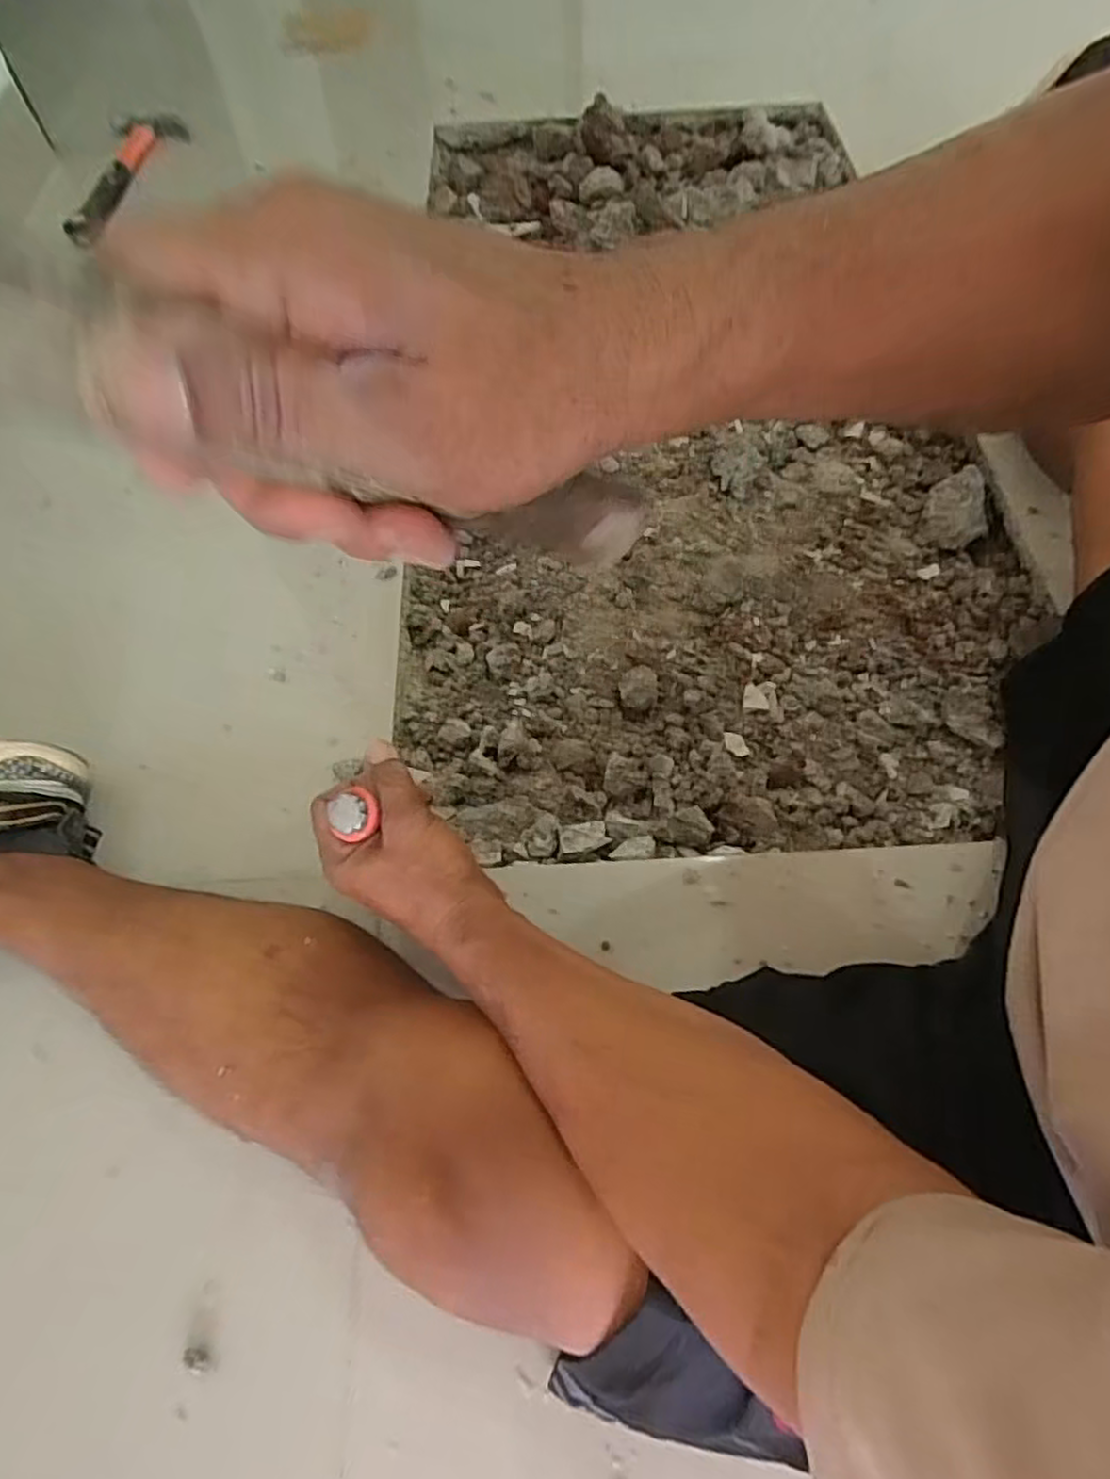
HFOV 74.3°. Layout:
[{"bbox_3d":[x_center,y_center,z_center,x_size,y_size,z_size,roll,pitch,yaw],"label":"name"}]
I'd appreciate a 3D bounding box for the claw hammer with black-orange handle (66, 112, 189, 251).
[{"bbox_3d":[-0.604,-0.814,1.050,0.119,0.042,0.329,-4,61,-3],"label":"claw hammer with black-orange handle"}]

